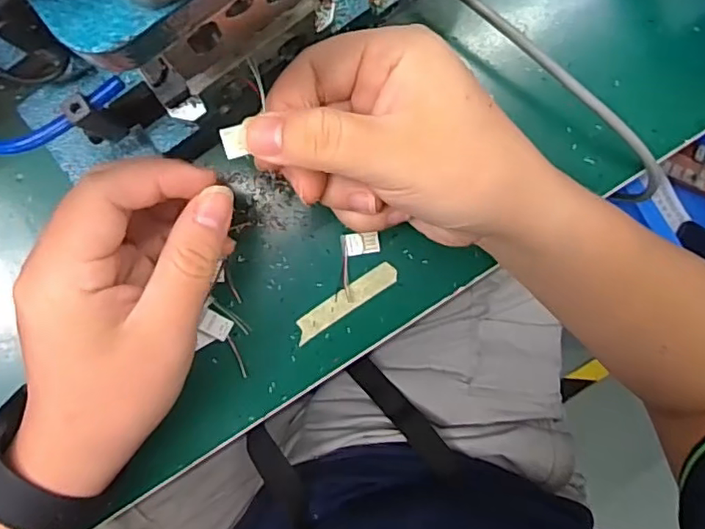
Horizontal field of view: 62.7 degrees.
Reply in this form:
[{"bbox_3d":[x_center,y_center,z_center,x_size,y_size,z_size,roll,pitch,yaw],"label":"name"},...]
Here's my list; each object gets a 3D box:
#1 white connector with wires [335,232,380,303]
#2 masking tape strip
[{"bbox_3d":[0.003,0.002,0.311,0.020,0.004,0.037,5,94,-5],"label":"white connector with wires"},{"bbox_3d":[-0.004,0.020,0.313,0.062,0.004,0.013,-34,96,-1],"label":"masking tape strip"}]

